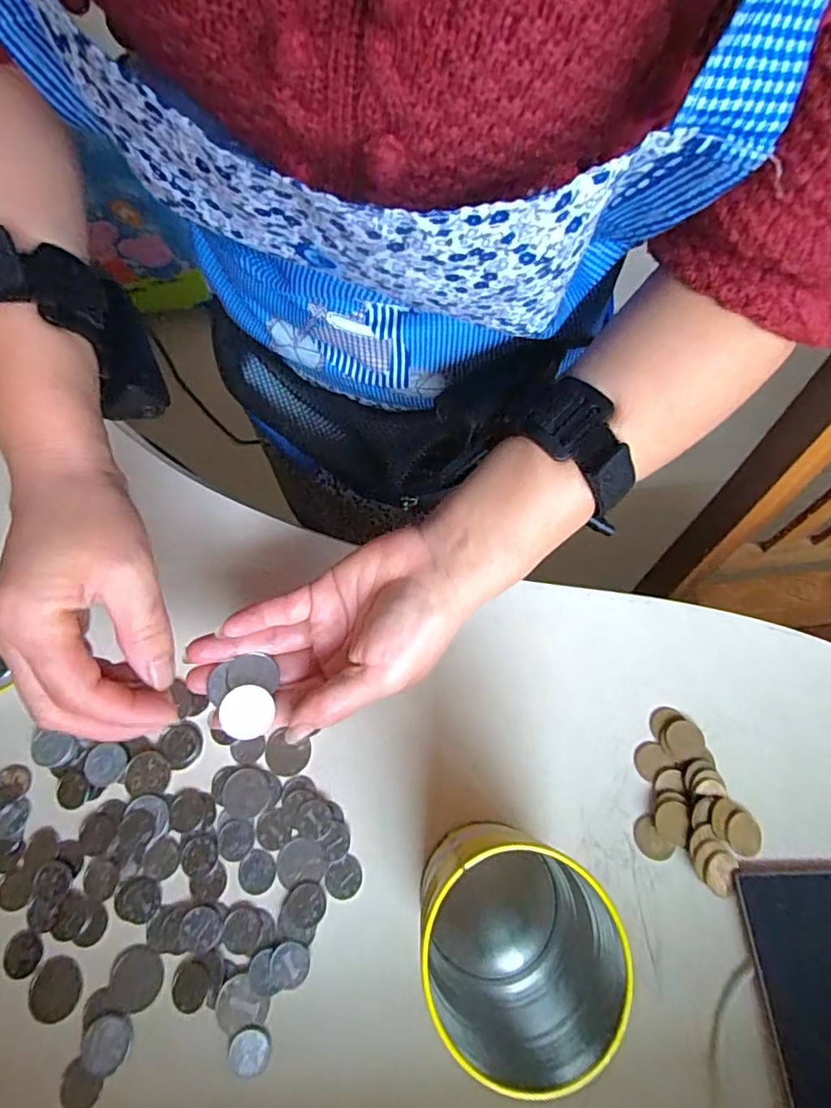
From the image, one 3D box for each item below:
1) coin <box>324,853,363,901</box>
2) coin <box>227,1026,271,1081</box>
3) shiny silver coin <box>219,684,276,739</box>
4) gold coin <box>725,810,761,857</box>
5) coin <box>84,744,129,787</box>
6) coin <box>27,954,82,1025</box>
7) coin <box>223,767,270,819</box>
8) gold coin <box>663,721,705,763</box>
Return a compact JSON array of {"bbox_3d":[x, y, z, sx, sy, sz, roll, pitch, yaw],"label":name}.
[{"bbox_3d":[-0.036,0.163,0.276,0.018,0.004,0.017,-20,68,-8],"label":"coin"},{"bbox_3d":[-0.075,0.225,0.247,0.019,0.004,0.018,0,66,1],"label":"coin"},{"bbox_3d":[-0.078,0.073,0.255,0.023,0.004,0.024,2,82,-14],"label":"shiny silver coin"},{"bbox_3d":[0.166,0.142,0.279,0.018,0.004,0.019,17,68,8],"label":"gold coin"},{"bbox_3d":[-0.166,0.113,0.294,0.021,0.004,0.021,1,78,-5],"label":"coin"},{"bbox_3d":[-0.170,0.206,0.259,0.023,0.004,0.025,0,66,1],"label":"coin"},{"bbox_3d":[-0.089,0.126,0.290,0.024,0.004,0.024,0,66,1],"label":"coin"},{"bbox_3d":[0.145,0.101,0.297,0.022,0.004,0.020,0,66,1],"label":"gold coin"}]

